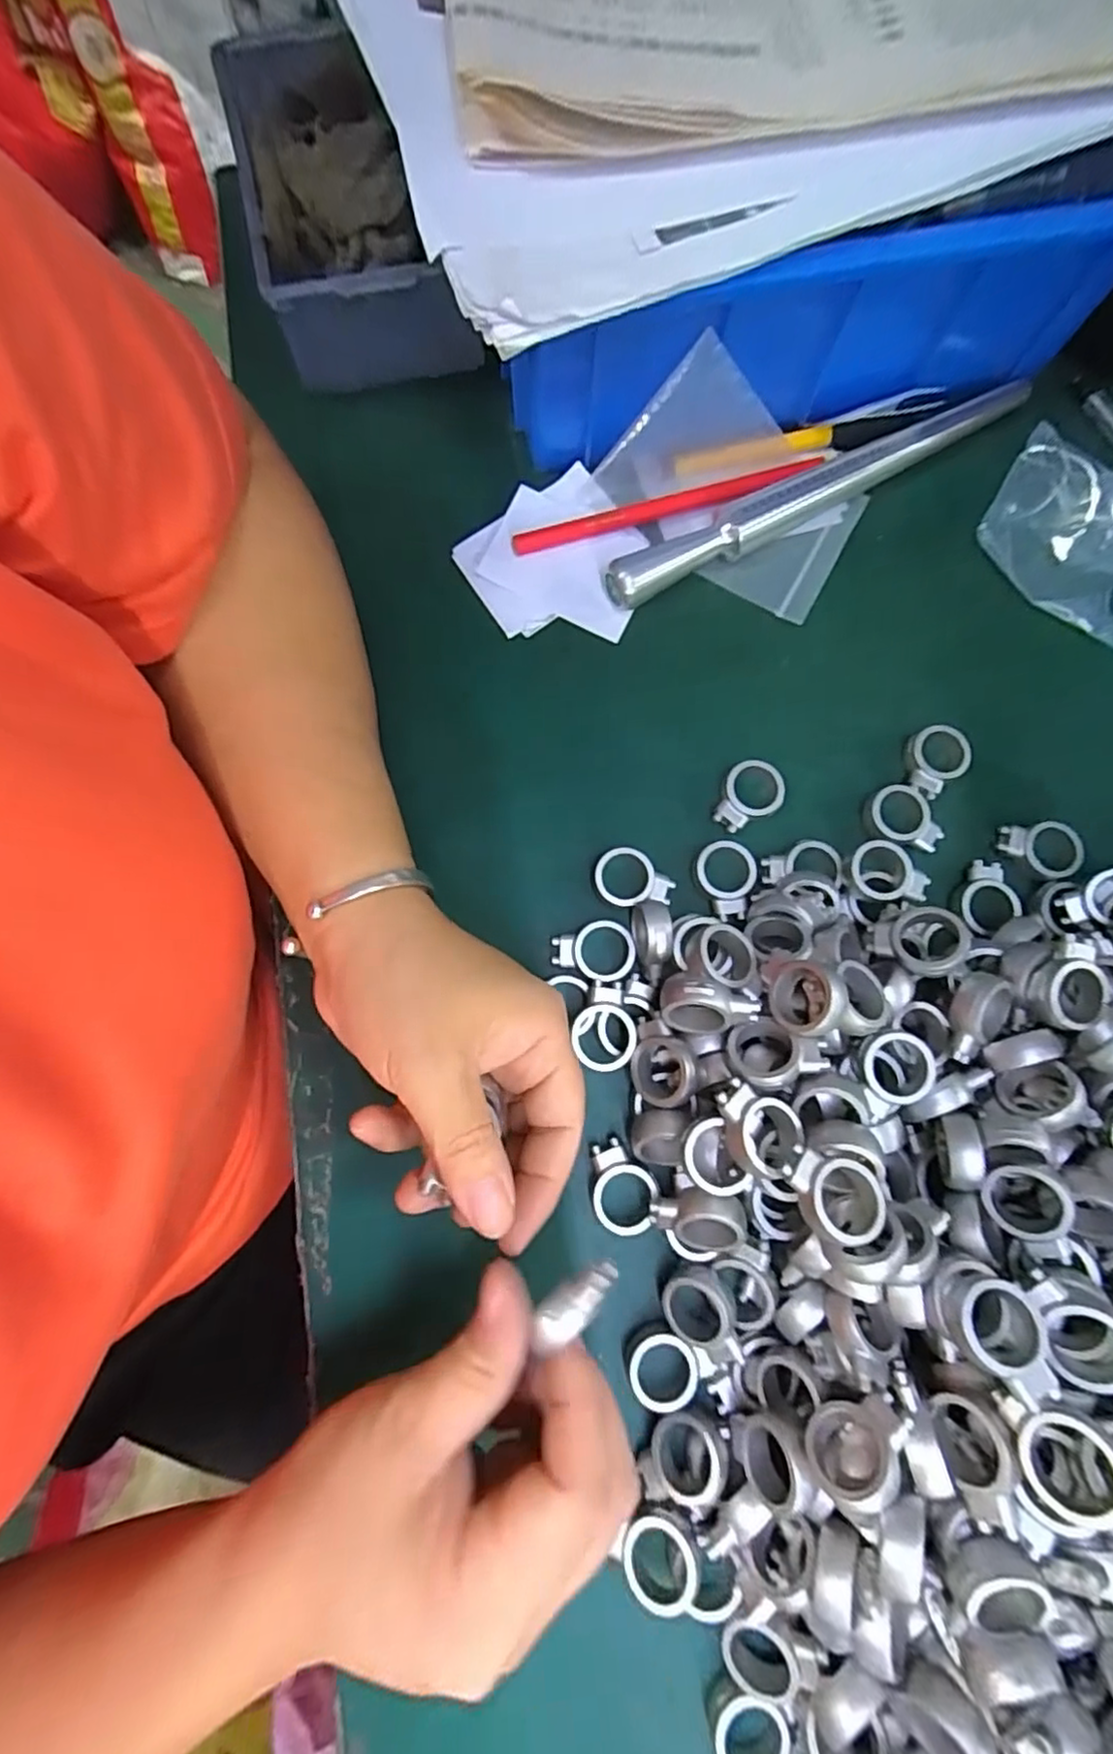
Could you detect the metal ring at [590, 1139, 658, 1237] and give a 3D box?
[{"bbox_3d":[0.026,0.121,0.250,0.024,0.006,0.033,-5,79,-1],"label":"metal ring"}]

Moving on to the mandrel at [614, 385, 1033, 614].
[{"bbox_3d":[0.128,-0.186,0.306,0.231,0.021,0.017,-29,80,-5],"label":"mandrel"}]

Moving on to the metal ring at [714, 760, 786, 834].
[{"bbox_3d":[0.085,-0.035,0.284,0.025,0.010,0.034,41,82,7],"label":"metal ring"}]

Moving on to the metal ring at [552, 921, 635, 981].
[{"bbox_3d":[0.015,0.031,0.265,0.034,0.005,0.024,-4,79,-1],"label":"metal ring"}]

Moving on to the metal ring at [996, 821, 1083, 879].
[{"bbox_3d":[0.213,-0.012,0.282,0.031,0.007,0.024,8,79,1],"label":"metal ring"}]

